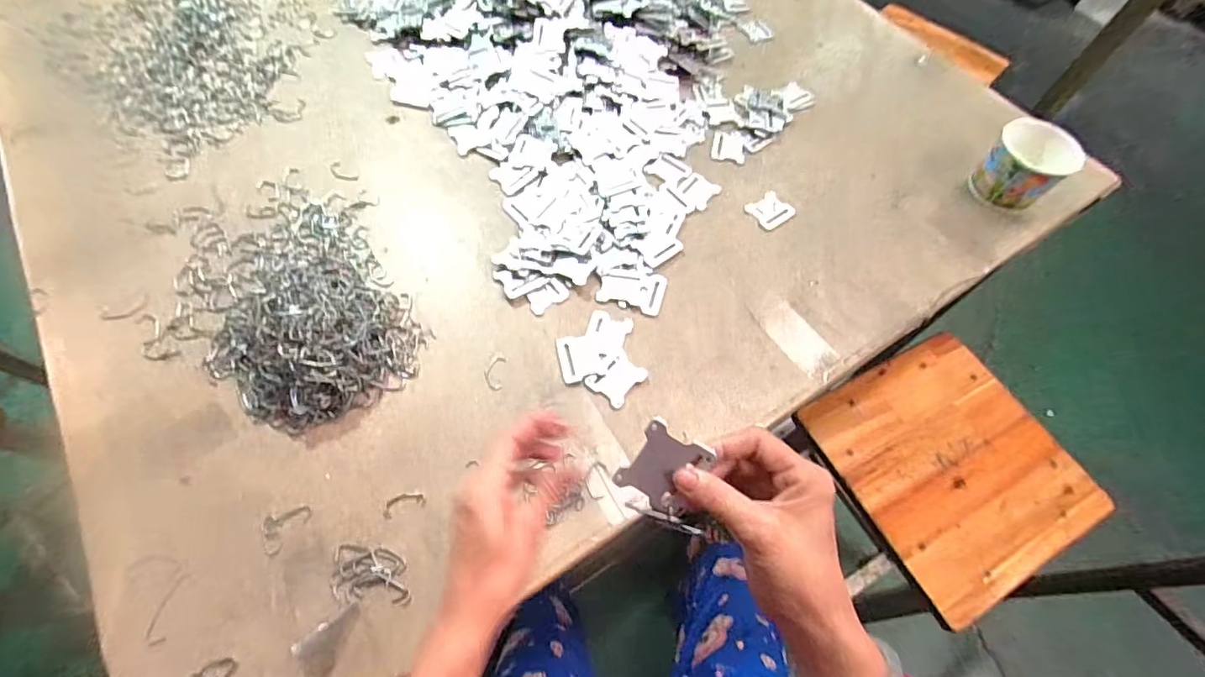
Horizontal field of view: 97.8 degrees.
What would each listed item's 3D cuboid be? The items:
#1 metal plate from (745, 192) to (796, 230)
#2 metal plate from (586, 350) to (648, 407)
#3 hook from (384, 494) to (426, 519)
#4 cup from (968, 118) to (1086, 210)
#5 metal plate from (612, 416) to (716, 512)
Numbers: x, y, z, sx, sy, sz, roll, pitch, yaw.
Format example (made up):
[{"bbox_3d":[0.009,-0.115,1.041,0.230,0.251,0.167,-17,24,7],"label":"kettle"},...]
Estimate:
[{"bbox_3d":[0.207,-0.158,0.649,0.049,0.008,0.044,-35,80,-12],"label":"metal plate"},{"bbox_3d":[0.015,0.039,0.524,0.042,0.007,0.050,41,66,17],"label":"metal plate"},{"bbox_3d":[-0.172,0.143,0.457,0.035,0.004,0.017,-18,64,-13],"label":"hook"},{"bbox_3d":[0.531,-0.219,0.661,0.090,0.085,0.097,2,61,-3],"label":"cup"},{"bbox_3d":[0.036,0.076,0.311,0.042,0.004,0.048,32,102,-1],"label":"metal plate"}]

